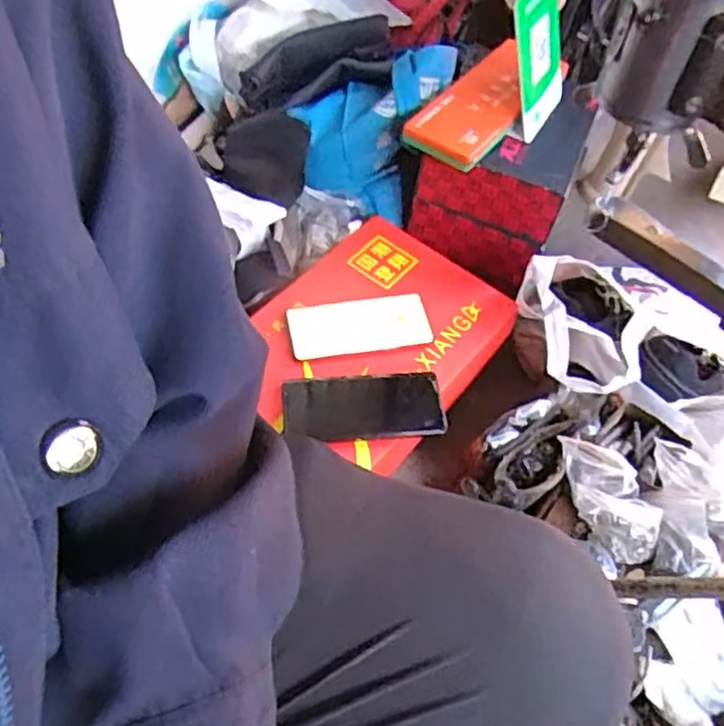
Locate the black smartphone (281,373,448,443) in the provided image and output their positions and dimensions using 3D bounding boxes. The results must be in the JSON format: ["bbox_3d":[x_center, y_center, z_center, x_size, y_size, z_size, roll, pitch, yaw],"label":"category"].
[{"bbox_3d":[0.001,0.046,0.728,0.167,0.015,0.072,-2,55,-6],"label":"black smartphone"}]

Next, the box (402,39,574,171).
[{"bbox_3d":[0.153,-0.318,0.834,0.102,0.034,0.267,25,51,18],"label":"box"}]

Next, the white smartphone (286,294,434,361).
[{"bbox_3d":[-0.003,-0.044,0.787,0.159,0.010,0.074,-8,59,-15],"label":"white smartphone"}]

